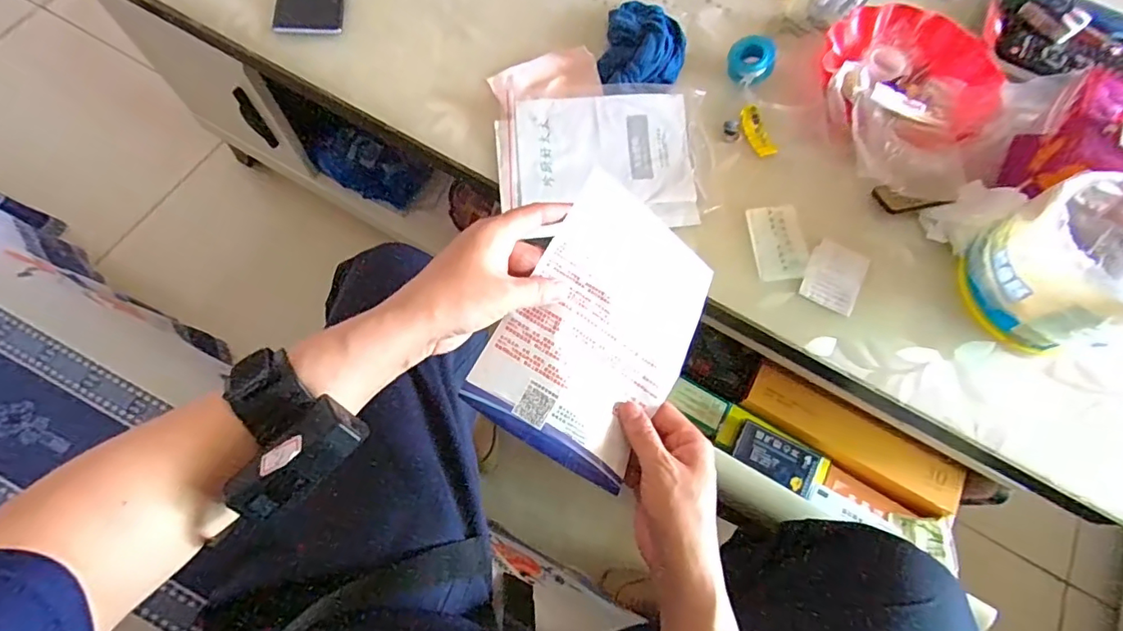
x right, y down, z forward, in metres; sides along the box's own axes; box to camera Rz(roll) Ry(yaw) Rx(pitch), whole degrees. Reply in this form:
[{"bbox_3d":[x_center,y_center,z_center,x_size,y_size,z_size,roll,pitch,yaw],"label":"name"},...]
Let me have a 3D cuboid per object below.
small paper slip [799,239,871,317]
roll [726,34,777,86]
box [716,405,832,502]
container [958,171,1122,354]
[{"bbox_3d":[0.281,-0.040,0.539,0.056,0.009,0.070,25,70,5],"label":"small paper slip"},{"bbox_3d":[0.226,-0.303,0.624,0.054,0.036,0.044,23,70,5],"label":"roll"},{"bbox_3d":[0.259,0.170,0.637,0.129,0.032,0.066,33,71,8],"label":"box"},{"bbox_3d":[0.491,-0.047,0.497,0.144,0.106,0.145,-29,74,-13],"label":"container"}]

